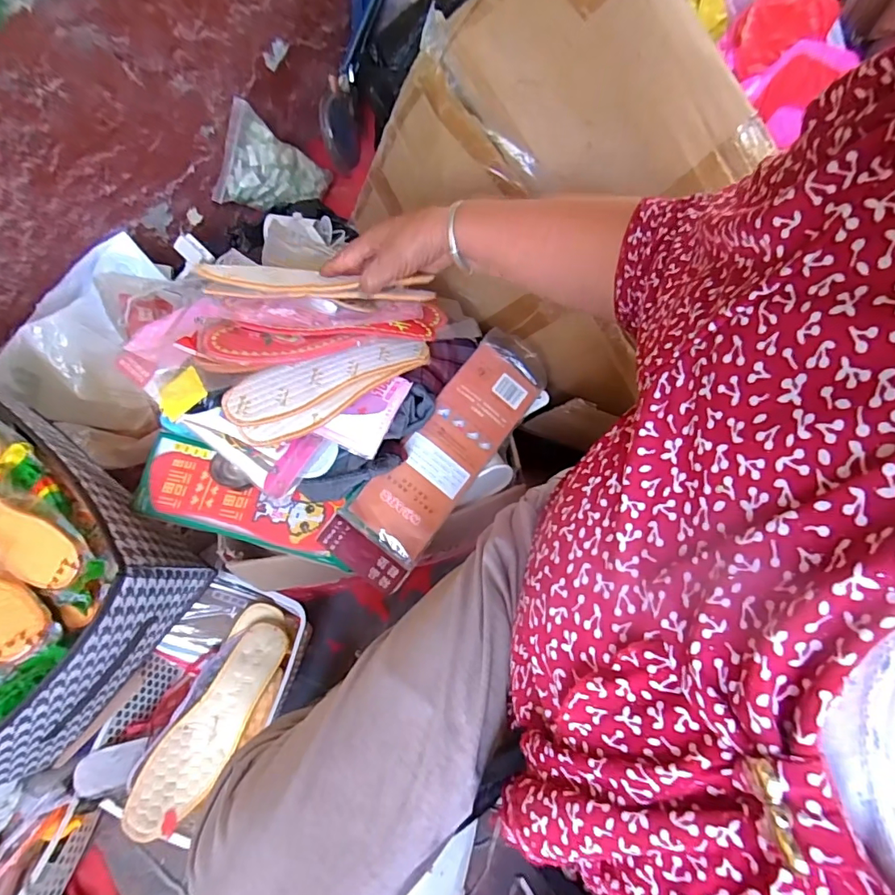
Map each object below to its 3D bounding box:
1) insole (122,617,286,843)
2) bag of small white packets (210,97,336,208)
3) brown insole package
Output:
[{"bbox_3d":[-0.299,0.356,0.645,0.081,0.010,0.256,32,61,8],"label":"insole"},{"bbox_3d":[-0.399,-0.644,1.182,0.050,0.250,0.212,28,104,44],"label":"bag of small white packets"},{"bbox_3d":[0.011,-0.011,0.597,0.095,0.012,0.302,39,72,-2],"label":"brown insole package"}]

